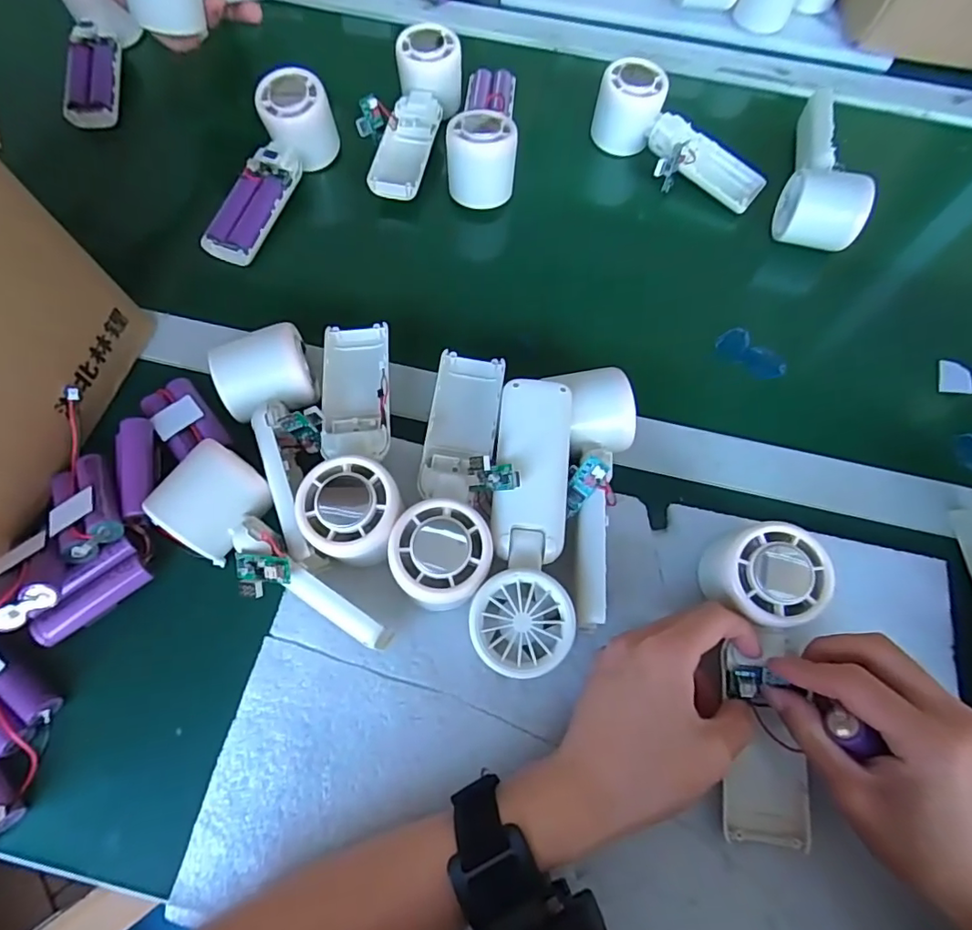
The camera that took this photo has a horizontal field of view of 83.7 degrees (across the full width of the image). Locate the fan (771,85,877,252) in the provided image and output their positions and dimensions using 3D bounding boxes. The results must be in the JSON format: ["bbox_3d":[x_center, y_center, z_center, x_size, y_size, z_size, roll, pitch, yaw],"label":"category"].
[{"bbox_3d":[0.293,-0.253,0.461,0.060,0.043,0.160,21,69,6],"label":"fan"}]

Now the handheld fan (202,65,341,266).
[{"bbox_3d":[-0.177,-0.243,0.441,0.053,0.052,0.159,16,69,4],"label":"handheld fan"}]

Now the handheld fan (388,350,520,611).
[{"bbox_3d":[-0.019,0.001,0.327,0.067,0.043,0.172,6,52,0],"label":"handheld fan"}]

